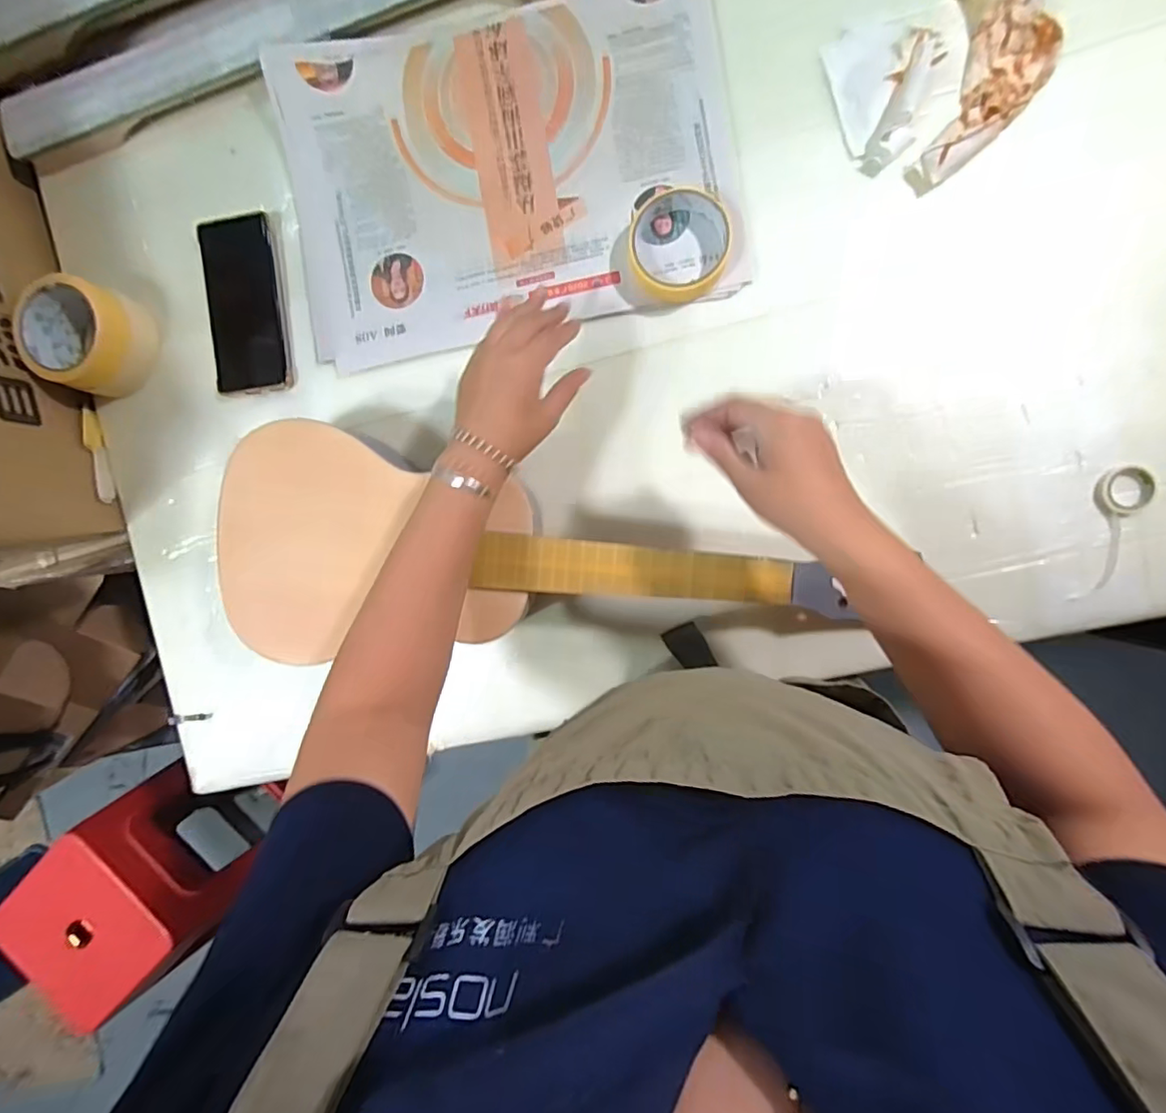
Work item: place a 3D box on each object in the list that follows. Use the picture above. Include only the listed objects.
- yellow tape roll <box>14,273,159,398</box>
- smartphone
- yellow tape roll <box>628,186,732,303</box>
[{"bbox_3d":[-0.468,-0.206,0.515,0.090,0.053,0.095,1,95,6],"label":"yellow tape roll"},{"bbox_3d":[-0.323,-0.239,0.519,0.076,0.005,0.160,-6,95,6],"label":"smartphone"},{"bbox_3d":[0.083,-0.268,0.465,0.086,0.031,0.098,6,96,5],"label":"yellow tape roll"}]

